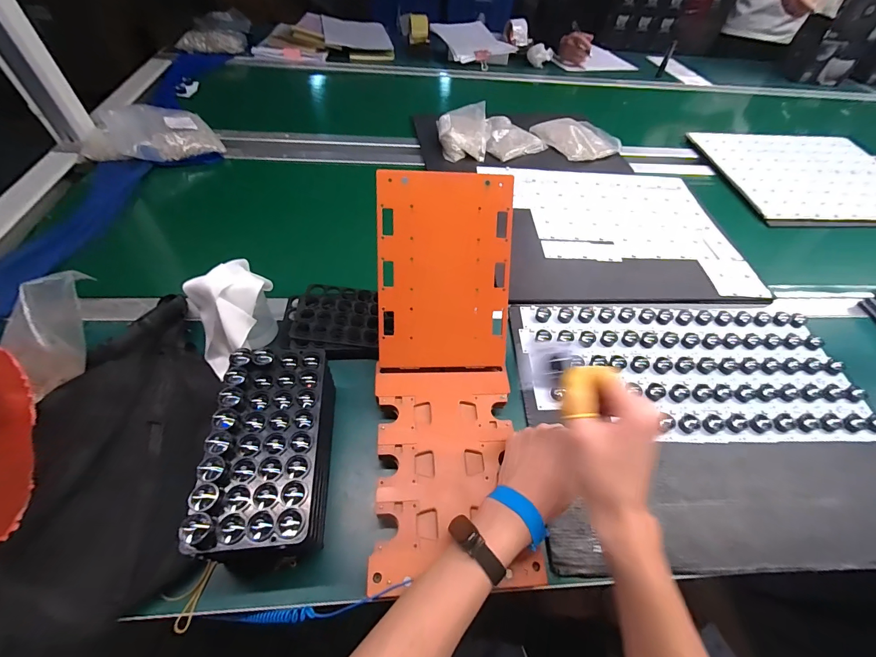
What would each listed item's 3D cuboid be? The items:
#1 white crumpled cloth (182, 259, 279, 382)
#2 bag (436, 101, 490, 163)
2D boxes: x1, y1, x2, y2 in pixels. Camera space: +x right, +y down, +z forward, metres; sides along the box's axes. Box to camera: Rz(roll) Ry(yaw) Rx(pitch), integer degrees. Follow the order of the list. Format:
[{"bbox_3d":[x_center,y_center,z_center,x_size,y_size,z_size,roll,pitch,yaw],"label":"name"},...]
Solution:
[{"bbox_3d":[-0.259,-0.017,0.473,0.109,0.107,0.088,-32,63,-24],"label":"white crumpled cloth"},{"bbox_3d":[0.063,-0.464,0.871,0.122,0.048,0.161,-4,55,-8],"label":"bag"}]

